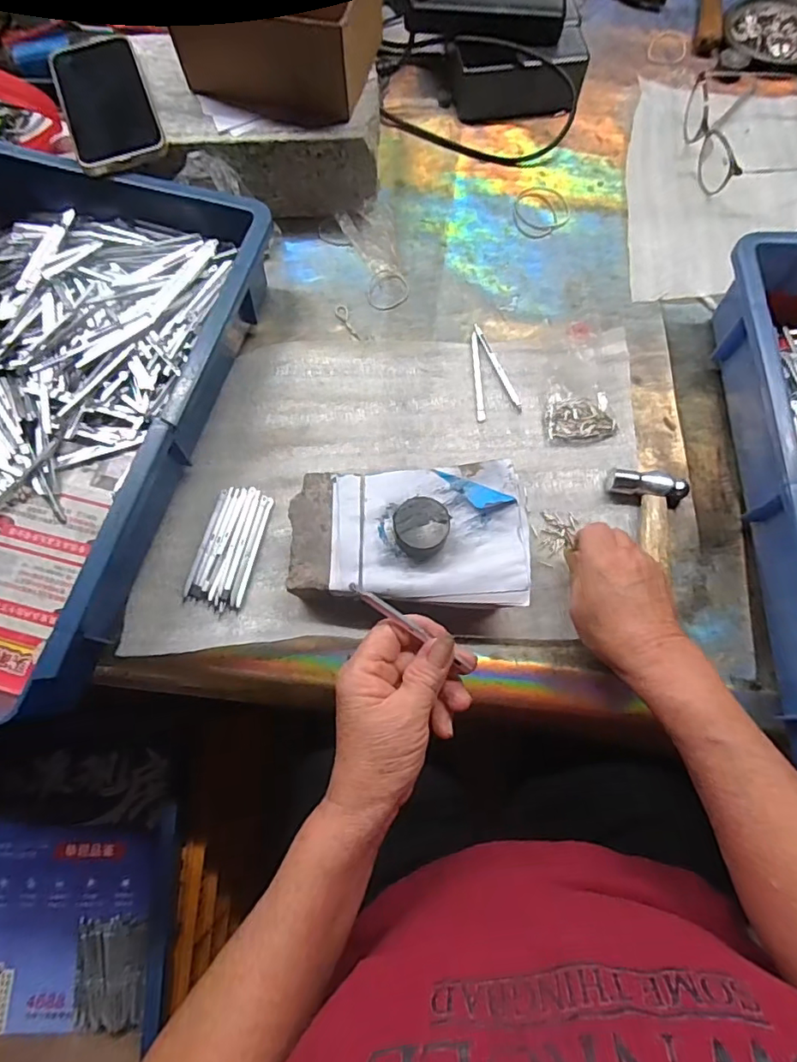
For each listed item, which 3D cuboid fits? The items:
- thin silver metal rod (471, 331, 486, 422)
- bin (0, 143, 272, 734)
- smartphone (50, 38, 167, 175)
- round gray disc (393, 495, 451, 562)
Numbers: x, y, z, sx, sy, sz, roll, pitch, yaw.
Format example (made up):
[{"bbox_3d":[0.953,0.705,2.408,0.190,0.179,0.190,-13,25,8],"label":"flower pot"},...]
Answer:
[{"bbox_3d":[0.070,-0.137,0.479,0.007,0.005,0.088,-3,71,0],"label":"thin silver metal rod"},{"bbox_3d":[-0.298,-0.095,0.426,0.285,0.085,0.426,15,72,6],"label":"bin"},{"bbox_3d":[-0.252,-0.370,0.470,0.073,0.012,0.141,-20,76,-5],"label":"smartphone"},{"bbox_3d":[0.016,-0.002,0.381,0.037,0.024,0.038,0,71,1],"label":"round gray disc"}]

